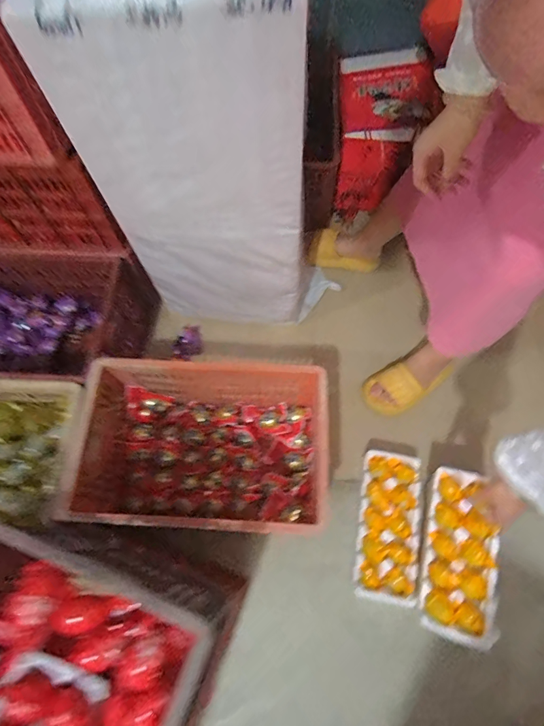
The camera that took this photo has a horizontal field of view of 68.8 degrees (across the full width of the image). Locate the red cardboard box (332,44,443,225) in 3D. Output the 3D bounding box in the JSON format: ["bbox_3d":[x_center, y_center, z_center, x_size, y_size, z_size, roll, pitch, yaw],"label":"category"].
[{"bbox_3d":[0.308,-0.660,1.151,0.244,0.258,0.413,3,67,0],"label":"red cardboard box"}]

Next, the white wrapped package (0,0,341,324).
[{"bbox_3d":[-0.116,-0.385,0.787,0.345,0.729,0.309,4,67,1],"label":"white wrapped package"}]

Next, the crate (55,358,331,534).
[{"bbox_3d":[-0.137,0.182,0.854,0.481,0.231,0.319,4,67,1],"label":"crate"}]

